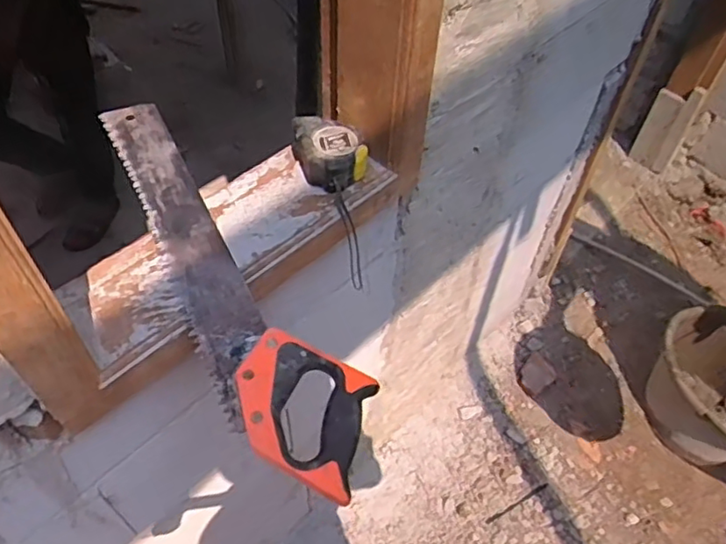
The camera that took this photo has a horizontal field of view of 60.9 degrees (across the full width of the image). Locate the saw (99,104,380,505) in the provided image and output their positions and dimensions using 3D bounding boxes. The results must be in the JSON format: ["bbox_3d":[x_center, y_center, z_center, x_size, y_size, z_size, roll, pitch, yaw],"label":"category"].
[{"bbox_3d":[-0.164,-0.008,0.647,0.116,0.020,0.544,-29,59,-23],"label":"saw"}]

